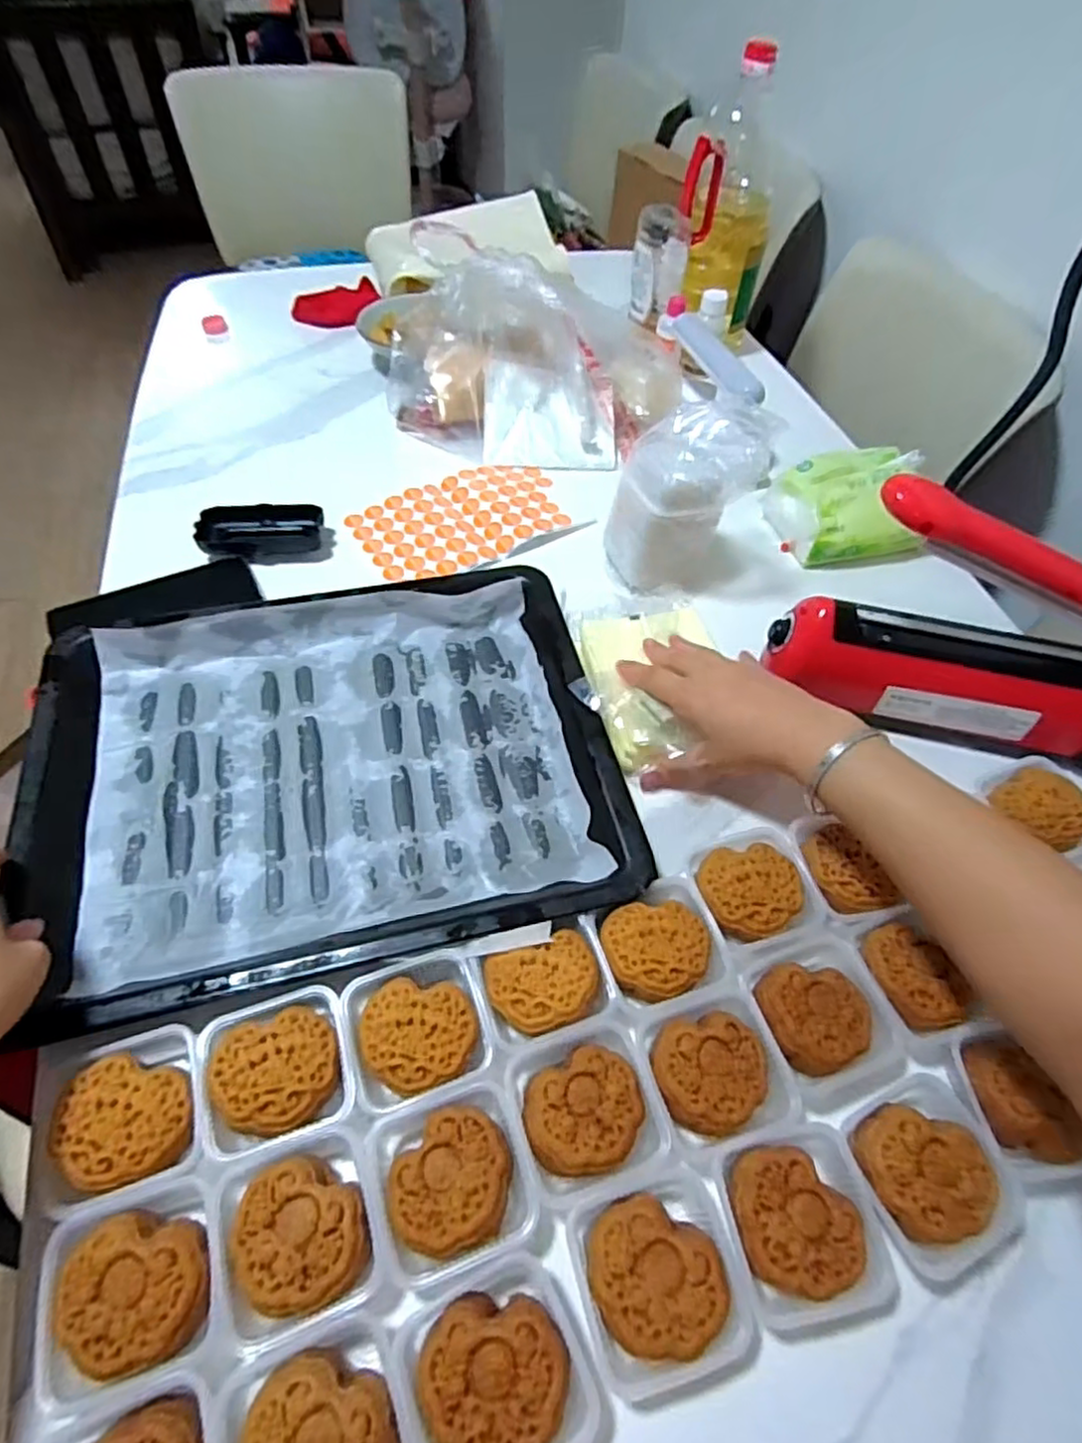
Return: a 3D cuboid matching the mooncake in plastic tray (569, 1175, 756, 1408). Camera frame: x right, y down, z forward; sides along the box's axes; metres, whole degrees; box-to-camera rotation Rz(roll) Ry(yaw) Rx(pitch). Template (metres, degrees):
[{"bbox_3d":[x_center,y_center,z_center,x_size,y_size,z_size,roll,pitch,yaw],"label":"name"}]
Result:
[{"bbox_3d":[0.058,0.271,0.334,0.074,0.033,0.075,-13,56,-12],"label":"mooncake in plastic tray"}]

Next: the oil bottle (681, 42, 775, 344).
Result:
[{"bbox_3d":[0.214,-0.582,0.772,0.102,0.254,0.102,13,55,6],"label":"oil bottle"}]

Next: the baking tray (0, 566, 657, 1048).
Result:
[{"bbox_3d":[-0.149,0.031,0.485,0.385,0.037,0.294,-12,56,-11],"label":"baking tray"}]

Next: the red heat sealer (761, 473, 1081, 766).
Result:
[{"bbox_3d":[0.335,-0.059,0.481,0.307,0.165,0.065,16,55,8],"label":"red heat sealer"}]

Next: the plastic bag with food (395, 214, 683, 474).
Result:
[{"bbox_3d":[-0.012,-0.379,0.717,0.300,0.159,0.152,16,55,8],"label":"plastic bag with food"}]

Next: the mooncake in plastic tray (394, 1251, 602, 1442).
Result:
[{"bbox_3d":[-0.020,0.299,0.311,0.074,0.032,0.074,-22,58,-18],"label":"mooncake in plastic tray"}]

